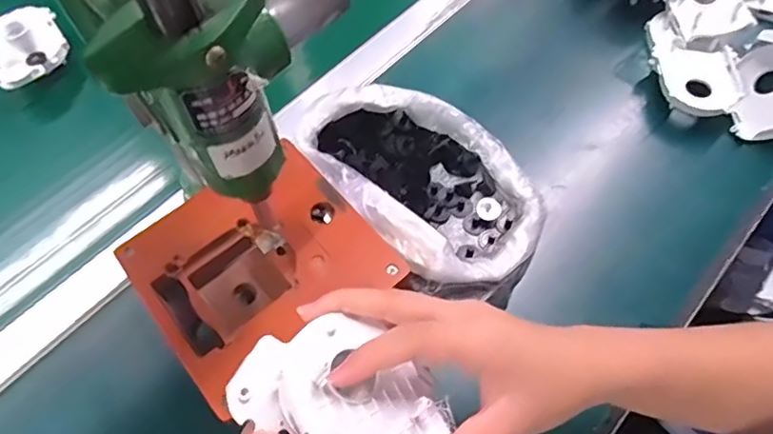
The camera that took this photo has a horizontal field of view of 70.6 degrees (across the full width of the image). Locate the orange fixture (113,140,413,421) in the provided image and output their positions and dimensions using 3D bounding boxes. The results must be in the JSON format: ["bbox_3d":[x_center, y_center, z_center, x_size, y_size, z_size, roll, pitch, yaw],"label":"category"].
[{"bbox_3d":[-0.086,0.040,0.392,0.153,0.040,0.149,-37,65,-17],"label":"orange fixture"}]

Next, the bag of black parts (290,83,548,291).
[{"bbox_3d":[0.036,-0.031,0.455,0.139,0.067,0.197,-38,66,-18],"label":"bag of black parts"}]

